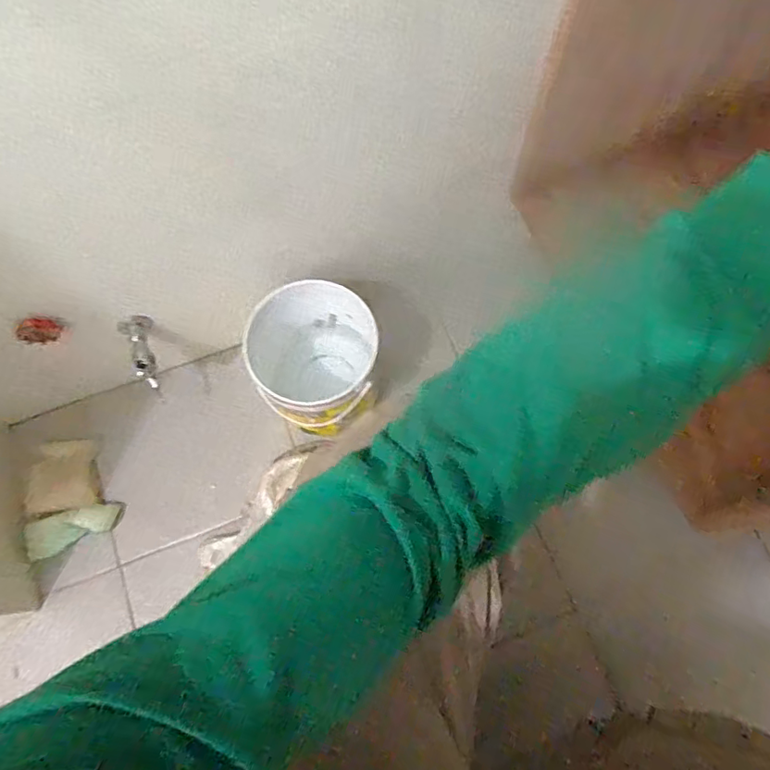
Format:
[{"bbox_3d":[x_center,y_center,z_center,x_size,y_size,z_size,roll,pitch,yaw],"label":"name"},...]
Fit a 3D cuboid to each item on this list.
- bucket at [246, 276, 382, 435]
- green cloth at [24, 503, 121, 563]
[{"bbox_3d":[-0.105,-0.034,0.814,0.177,0.193,0.172,-22,73,-5],"label":"bucket"},{"bbox_3d":[-0.461,0.210,0.825,0.134,0.024,0.053,-24,73,-6],"label":"green cloth"}]

